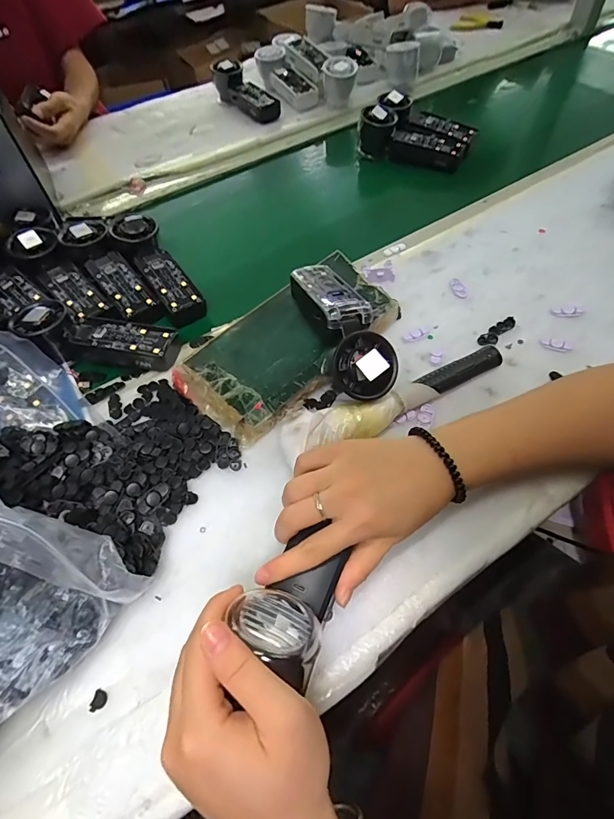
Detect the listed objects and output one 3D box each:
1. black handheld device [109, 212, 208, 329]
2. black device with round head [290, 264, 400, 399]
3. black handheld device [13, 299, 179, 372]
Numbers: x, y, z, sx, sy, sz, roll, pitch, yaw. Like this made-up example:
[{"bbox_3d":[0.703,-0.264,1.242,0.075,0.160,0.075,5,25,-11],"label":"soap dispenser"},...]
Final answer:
[{"bbox_3d":[-0.173,-0.169,0.475,0.047,0.033,0.160,-31,75,-16],"label":"black handheld device"},{"bbox_3d":[0.031,-0.081,0.385,0.055,0.056,0.166,-17,56,-7],"label":"black device with round head"},{"bbox_3d":[-0.217,-0.078,0.429,0.154,0.048,0.052,10,57,11],"label":"black handheld device"}]

